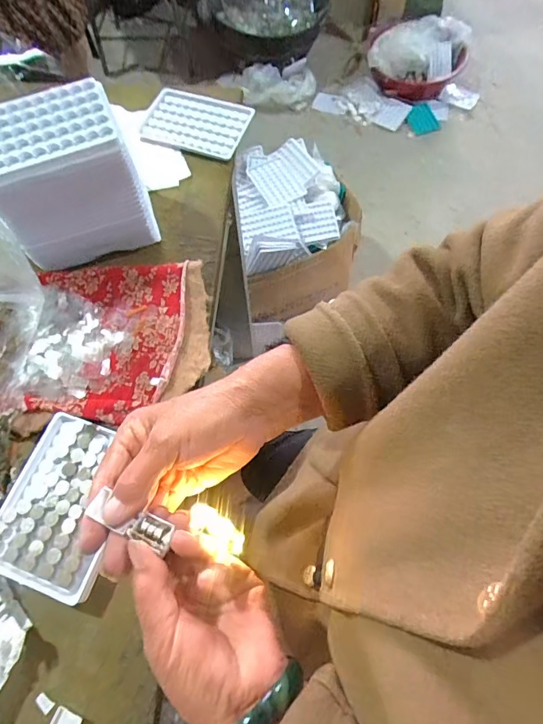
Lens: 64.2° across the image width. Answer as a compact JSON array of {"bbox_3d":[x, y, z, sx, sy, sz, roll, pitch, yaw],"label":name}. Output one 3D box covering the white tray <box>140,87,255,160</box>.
[{"bbox_3d":[-0.094,-0.300,0.542,0.124,0.010,0.092,19,68,8],"label":"white tray"}]

